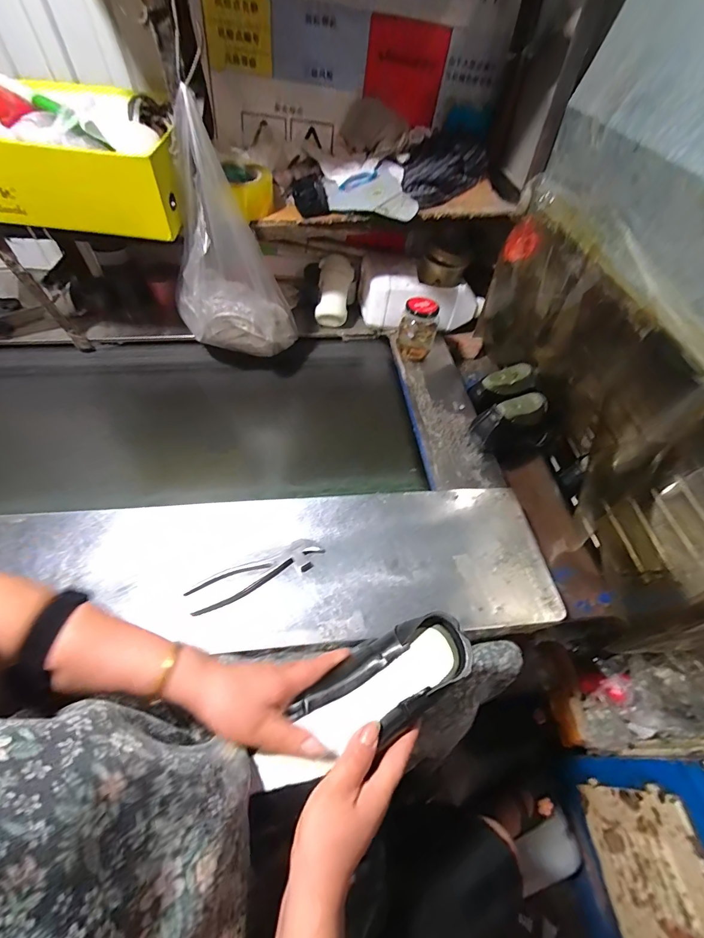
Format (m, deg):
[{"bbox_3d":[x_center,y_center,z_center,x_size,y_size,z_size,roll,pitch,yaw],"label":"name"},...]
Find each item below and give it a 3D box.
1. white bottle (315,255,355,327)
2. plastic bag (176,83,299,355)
[{"bbox_3d":[-0.040,-0.427,0.926,0.082,0.060,0.161,4,78,0],"label":"white bottle"},{"bbox_3d":[-0.219,-0.371,0.688,0.213,0.342,0.136,-14,55,-13],"label":"plastic bag"}]

